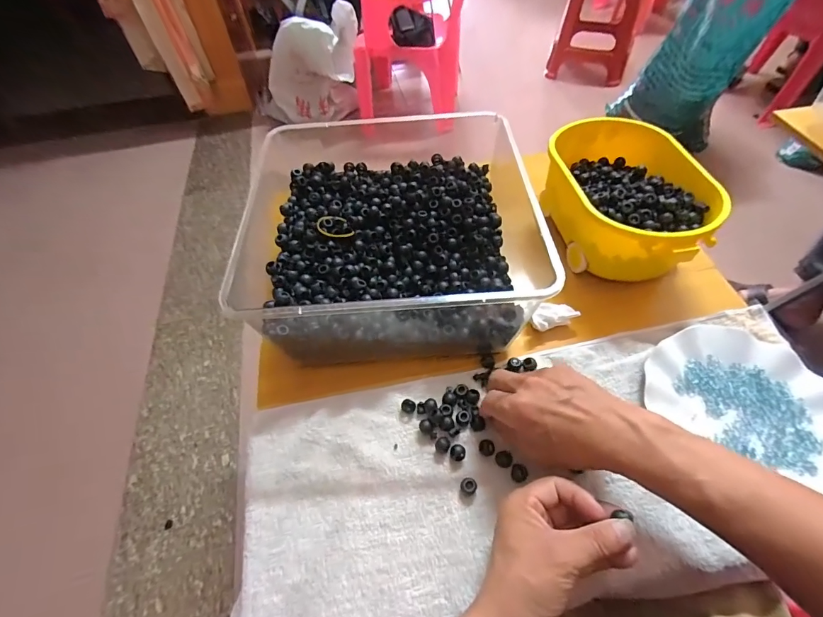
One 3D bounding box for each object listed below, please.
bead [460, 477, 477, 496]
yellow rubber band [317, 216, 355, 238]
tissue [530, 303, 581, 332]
[{"bbox_3d":[0.054,0.166,0.370,0.015,0.010,0.016,-1,54,2],"label":"bead"},{"bbox_3d":[-0.094,-0.100,0.477,0.044,0.009,0.035,-3,62,-31],"label":"yellow rubber band"},{"bbox_3d":[0.165,0.007,0.466,0.058,0.022,0.028,-19,55,-11],"label":"tissue"}]

